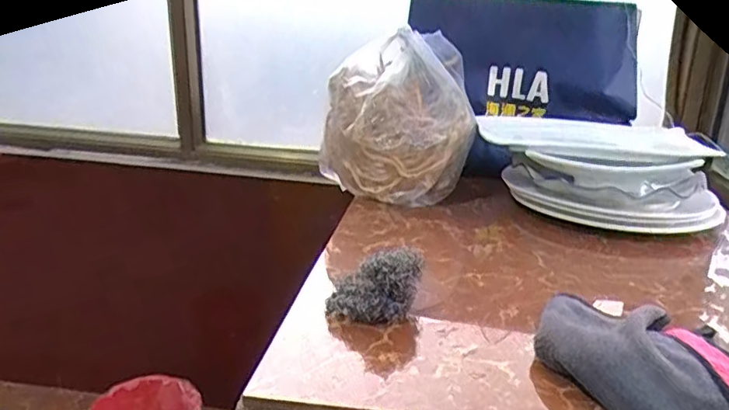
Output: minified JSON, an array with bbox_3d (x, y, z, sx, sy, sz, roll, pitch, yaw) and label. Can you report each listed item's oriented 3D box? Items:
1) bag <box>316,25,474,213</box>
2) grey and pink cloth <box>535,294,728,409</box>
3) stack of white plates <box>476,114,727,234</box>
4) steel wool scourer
[{"bbox_3d":[0.045,-0.130,0.855,0.201,0.216,0.175,1,19,-3],"label":"bag"},{"bbox_3d":[0.204,0.113,0.407,0.126,0.048,0.189,-16,26,-41],"label":"grey and pink cloth"},{"bbox_3d":[0.330,-0.054,0.834,0.265,0.091,0.283,2,19,2],"label":"stack of white plates"},{"bbox_3d":[0.009,0.071,0.506,0.080,0.062,0.043,3,19,4],"label":"steel wool scourer"}]

